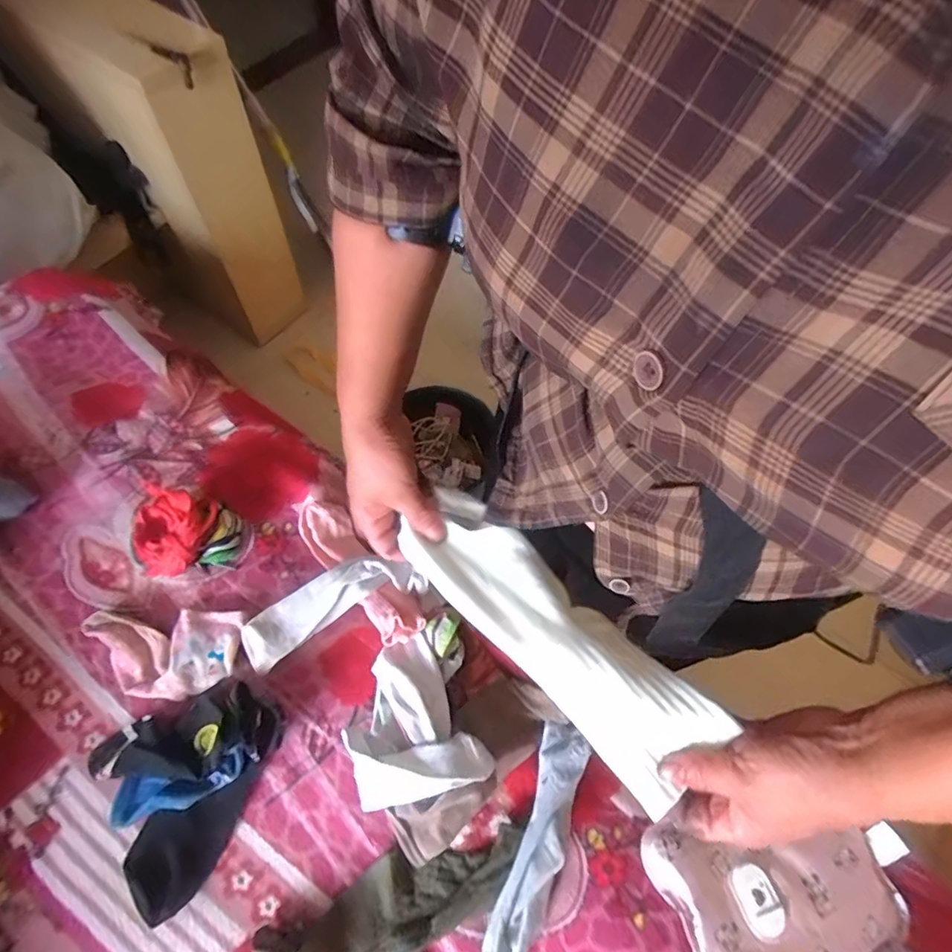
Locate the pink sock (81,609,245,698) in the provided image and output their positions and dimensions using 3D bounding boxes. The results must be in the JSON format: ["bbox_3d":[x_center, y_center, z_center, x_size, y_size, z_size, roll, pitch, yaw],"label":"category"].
[{"bbox_3d":[-0.344,0.193,0.605,0.163,0.030,0.090,2,64,-1],"label":"pink sock"}]

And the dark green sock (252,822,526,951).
[{"bbox_3d":[-0.070,0.402,0.518,0.246,0.041,0.078,-19,67,-11],"label":"dark green sock"}]

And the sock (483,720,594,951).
[{"bbox_3d":[0.063,0.360,0.543,0.049,0.040,0.239,21,65,7],"label":"sock"}]

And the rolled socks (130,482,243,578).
[{"bbox_3d":[-0.356,0.064,0.655,0.134,0.063,0.112,5,64,0],"label":"rolled socks"}]

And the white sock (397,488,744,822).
[{"bbox_3d":[0.049,0.103,0.383,0.072,0.041,0.240,-42,63,-14],"label":"white sock"}]

